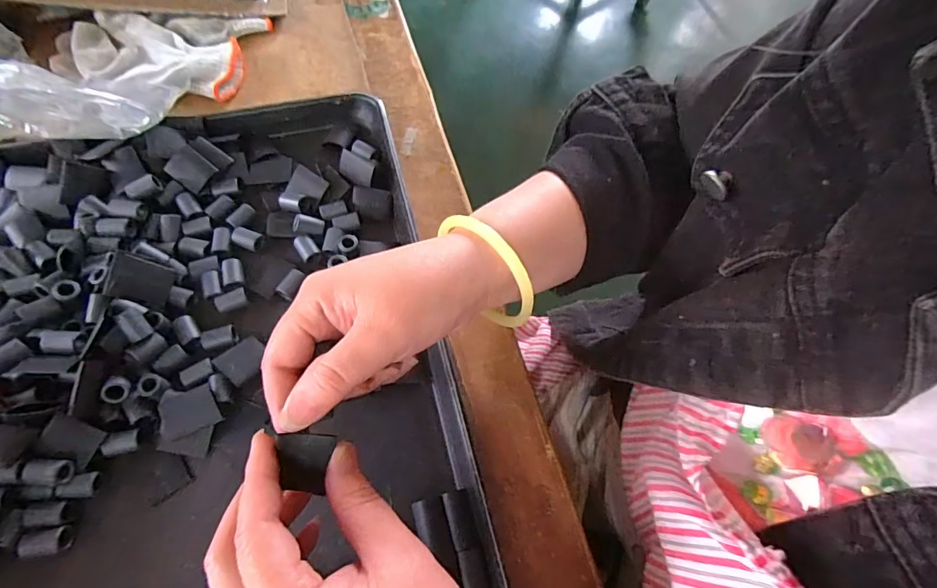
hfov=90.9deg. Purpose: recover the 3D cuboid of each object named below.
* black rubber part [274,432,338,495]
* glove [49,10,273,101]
[{"bbox_3d":[-0.075,0.077,0.210,0.024,0.004,0.029,11,98,-17],"label":"black rubber part"},{"bbox_3d":[-0.278,-0.225,0.416,0.150,0.027,0.124,11,65,3],"label":"glove"}]

